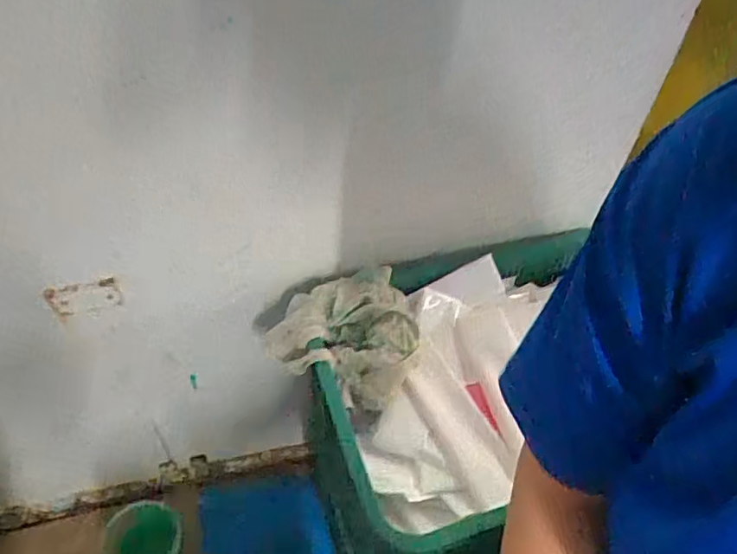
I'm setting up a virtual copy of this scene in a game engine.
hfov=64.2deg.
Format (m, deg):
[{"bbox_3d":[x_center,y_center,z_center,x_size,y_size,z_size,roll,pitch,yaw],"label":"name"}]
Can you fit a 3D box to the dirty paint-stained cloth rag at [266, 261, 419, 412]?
[{"bbox_3d":[-0.024,0.068,0.803,0.189,0.067,0.176,24,51,17],"label":"dirty paint-stained cloth rag"}]

